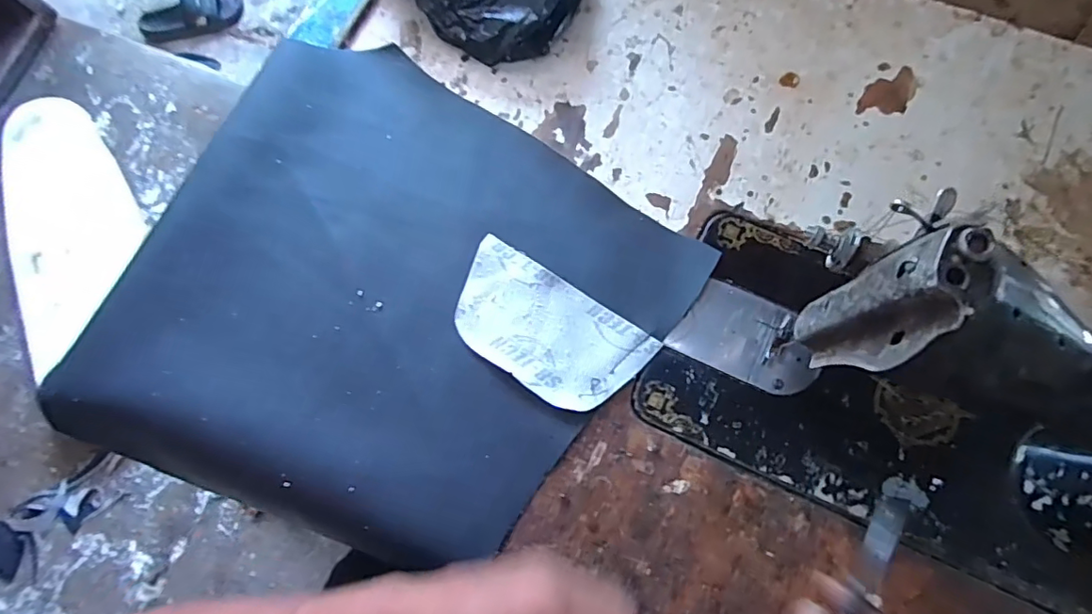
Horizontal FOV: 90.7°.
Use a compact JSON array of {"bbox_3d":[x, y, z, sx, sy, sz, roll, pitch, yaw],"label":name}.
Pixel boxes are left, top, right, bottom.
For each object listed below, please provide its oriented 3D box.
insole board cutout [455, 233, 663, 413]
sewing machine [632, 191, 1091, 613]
[{"bbox_3d":[-0.002,0.018,0.408,0.150,0.004,0.082,34,83,8],"label":"insole board cutout"},{"bbox_3d":[0.279,0.062,0.292,0.402,0.196,0.173,25,78,7],"label":"sewing machine"}]

